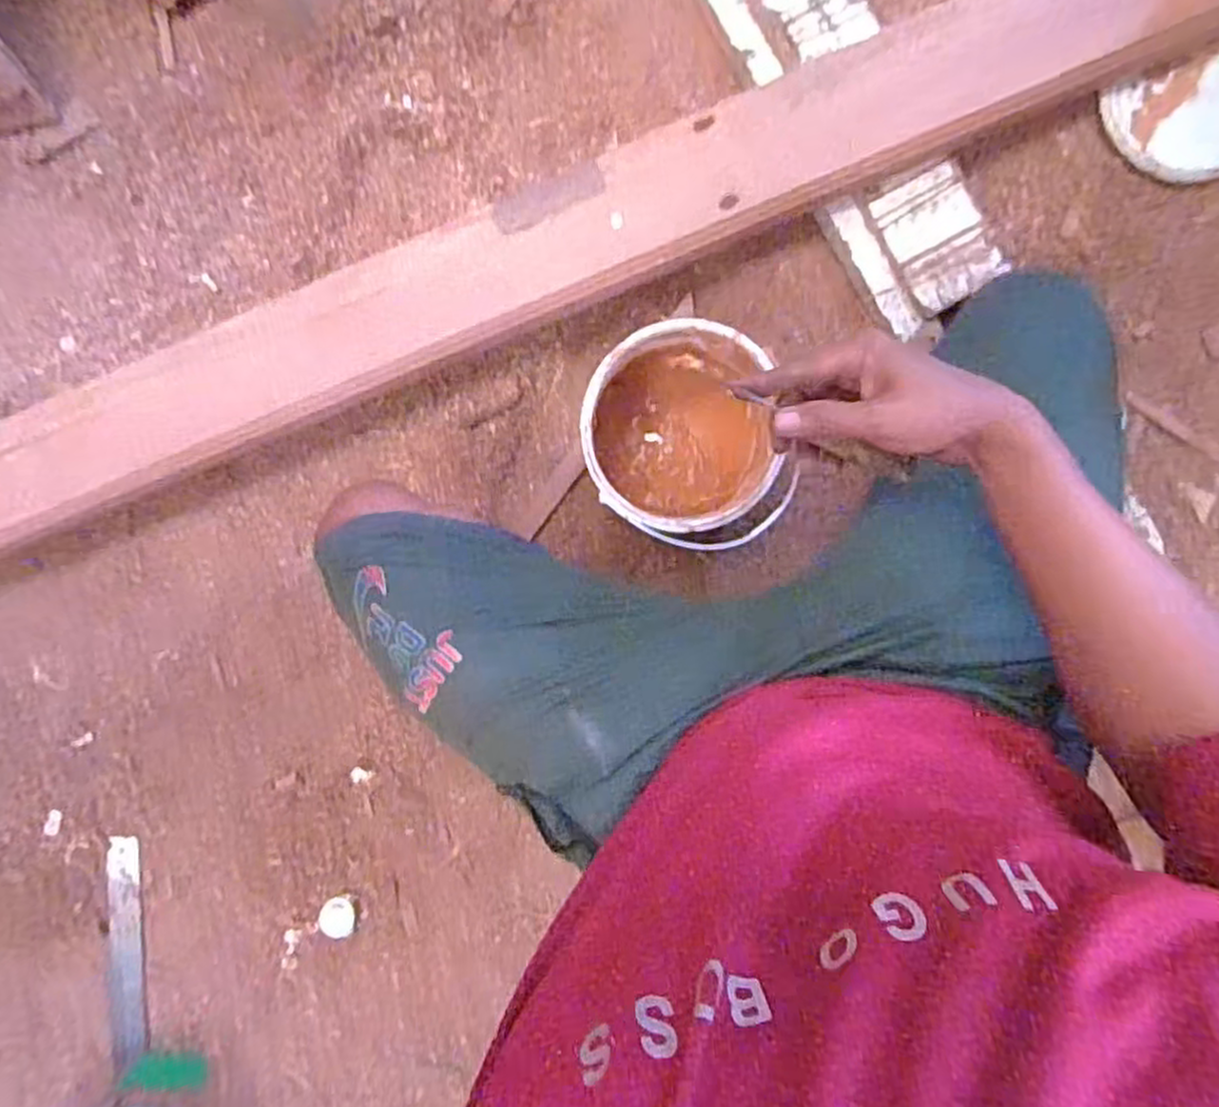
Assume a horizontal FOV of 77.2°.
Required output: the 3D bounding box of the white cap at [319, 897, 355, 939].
[{"bbox_3d":[-0.319,0.429,0.903,0.044,0.022,0.044,0,93,5],"label":"white cap"}]

